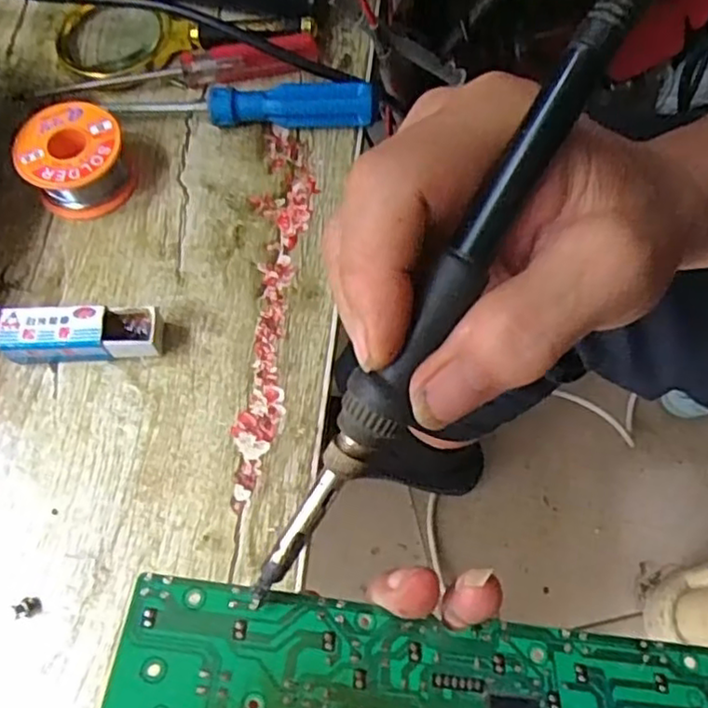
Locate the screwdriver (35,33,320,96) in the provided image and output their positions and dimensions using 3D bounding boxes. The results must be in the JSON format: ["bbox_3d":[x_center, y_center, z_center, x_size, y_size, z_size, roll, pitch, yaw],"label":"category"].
[{"bbox_3d":[-0.099,-0.167,0.383,0.156,0.023,0.022,-5,66,-3],"label":"screwdriver"}]

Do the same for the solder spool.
[{"bbox_3d":[-0.147,-0.102,0.355,0.051,0.030,0.052,0,66,-1],"label":"solder spool"}]

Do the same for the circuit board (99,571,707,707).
[{"bbox_3d":[0.032,0.104,0.210,0.204,0.004,0.045,10,48,-6],"label":"circuit board"}]

